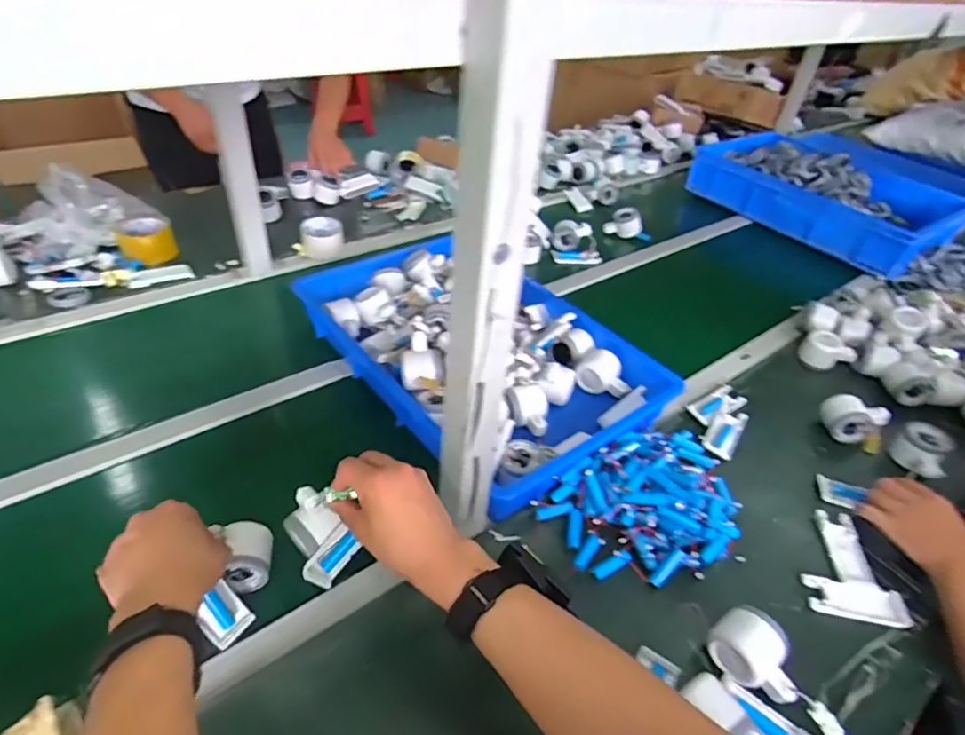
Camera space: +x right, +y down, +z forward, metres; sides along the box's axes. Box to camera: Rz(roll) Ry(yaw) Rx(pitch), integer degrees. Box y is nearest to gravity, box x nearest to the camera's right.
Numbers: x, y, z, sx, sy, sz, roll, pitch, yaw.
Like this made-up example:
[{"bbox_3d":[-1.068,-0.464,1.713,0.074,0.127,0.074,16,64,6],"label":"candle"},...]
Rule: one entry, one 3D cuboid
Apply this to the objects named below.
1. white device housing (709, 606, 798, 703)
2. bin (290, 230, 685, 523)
[{"bbox_3d":[0.267,0.283,0.522,0.051,0.057,0.087,-28,51,-34],"label":"white device housing"},{"bbox_3d":[-0.021,-0.032,0.850,0.368,0.111,0.553,-25,49,-31],"label":"bin"}]

